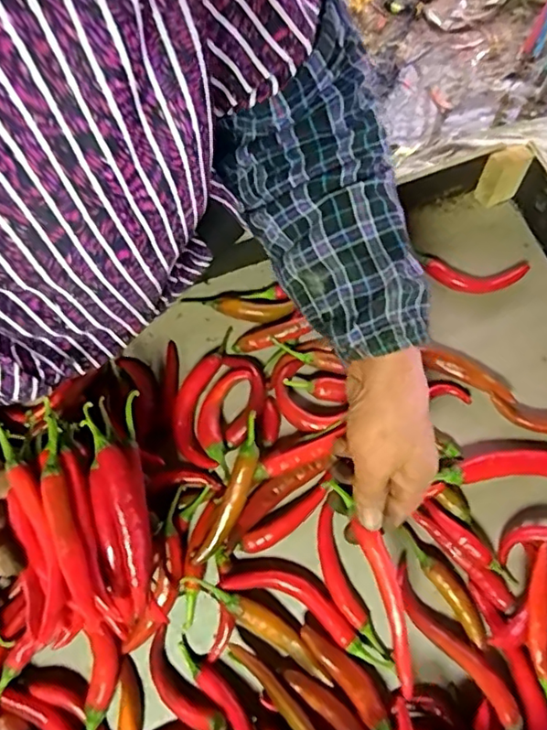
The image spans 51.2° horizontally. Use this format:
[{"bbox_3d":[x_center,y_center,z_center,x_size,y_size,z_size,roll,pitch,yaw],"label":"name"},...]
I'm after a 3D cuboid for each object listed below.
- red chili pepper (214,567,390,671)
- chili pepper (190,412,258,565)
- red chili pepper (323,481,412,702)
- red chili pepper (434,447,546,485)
[{"bbox_3d":[0.028,0.183,0.429,0.135,0.016,0.031,24,72,10],"label":"red chili pepper"},{"bbox_3d":[-0.030,0.097,0.434,0.019,0.017,0.123,24,100,10],"label":"chili pepper"},{"bbox_3d":[0.069,0.143,0.372,0.021,0.018,0.140,-18,82,-5],"label":"red chili pepper"},{"bbox_3d":[0.207,0.085,0.449,0.144,0.018,0.040,9,71,5],"label":"red chili pepper"}]

